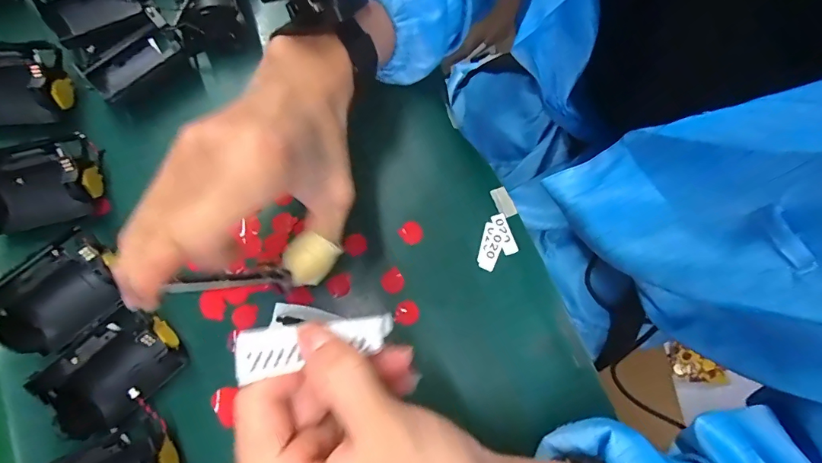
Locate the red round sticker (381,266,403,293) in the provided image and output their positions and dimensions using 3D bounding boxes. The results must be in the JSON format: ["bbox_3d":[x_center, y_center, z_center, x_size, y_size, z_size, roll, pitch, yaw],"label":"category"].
[{"bbox_3d":[-0.013,0.034,0.298,0.016,0.004,0.016,0,77,0],"label":"red round sticker"}]

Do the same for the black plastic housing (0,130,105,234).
[{"bbox_3d":[-0.254,-0.035,0.295,0.073,0.040,0.065,-18,77,-6],"label":"black plastic housing"}]

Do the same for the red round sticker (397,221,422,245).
[{"bbox_3d":[0.000,0.001,0.310,0.016,0.004,0.016,1,74,-2],"label":"red round sticker"}]

